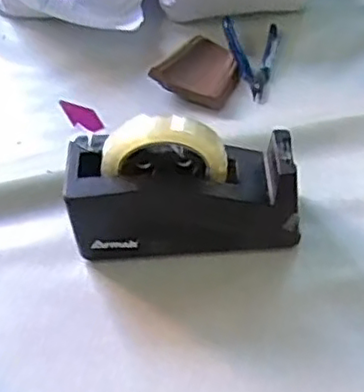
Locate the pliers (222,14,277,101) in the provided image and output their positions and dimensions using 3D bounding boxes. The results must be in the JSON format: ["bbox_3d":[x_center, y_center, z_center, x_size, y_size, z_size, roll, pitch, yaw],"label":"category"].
[{"bbox_3d":[0.089,-0.164,0.781,0.065,0.024,0.124,-6,49,-1],"label":"pliers"}]

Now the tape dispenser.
[{"bbox_3d":[0.002,-0.010,0.590,0.198,0.119,0.073,-3,49,2],"label":"tape dispenser"}]

